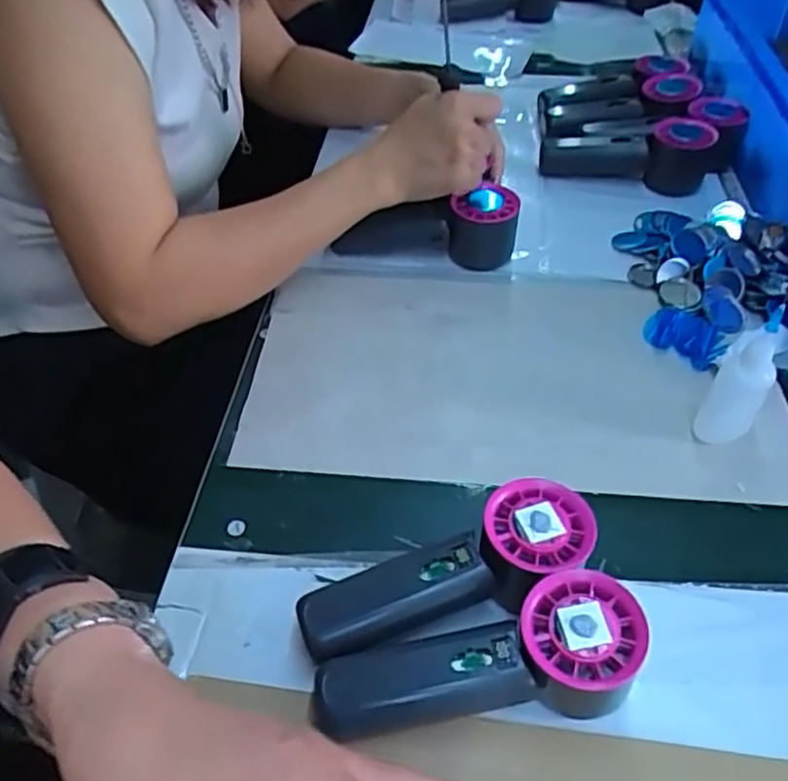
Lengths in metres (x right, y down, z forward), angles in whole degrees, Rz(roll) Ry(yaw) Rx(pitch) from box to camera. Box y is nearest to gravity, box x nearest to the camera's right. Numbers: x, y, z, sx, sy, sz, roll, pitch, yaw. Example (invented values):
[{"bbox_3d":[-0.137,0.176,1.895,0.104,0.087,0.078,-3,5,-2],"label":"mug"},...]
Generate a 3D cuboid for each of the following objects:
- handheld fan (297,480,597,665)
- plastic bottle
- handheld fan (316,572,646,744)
[{"bbox_3d":[0.030,0.102,0.371,0.158,0.054,0.056,-19,48,-16],"label":"handheld fan"},{"bbox_3d":[0.222,-0.008,0.445,0.031,0.100,0.029,28,52,25],"label":"plastic bottle"},{"bbox_3d":[0.040,0.131,0.341,0.150,0.054,0.052,-5,46,-4],"label":"handheld fan"}]

